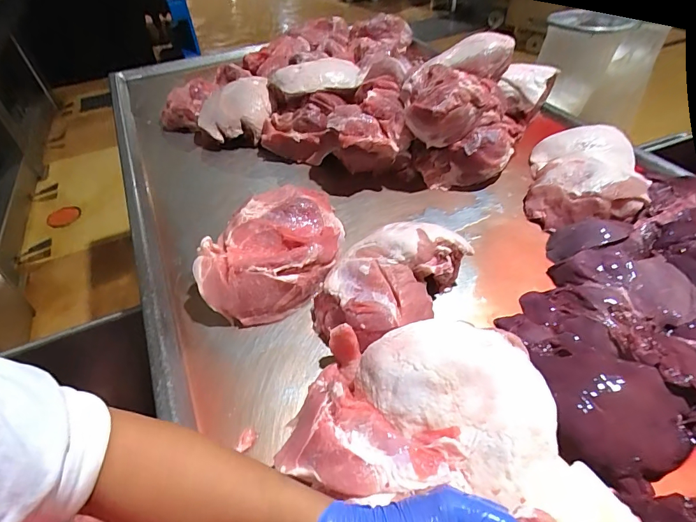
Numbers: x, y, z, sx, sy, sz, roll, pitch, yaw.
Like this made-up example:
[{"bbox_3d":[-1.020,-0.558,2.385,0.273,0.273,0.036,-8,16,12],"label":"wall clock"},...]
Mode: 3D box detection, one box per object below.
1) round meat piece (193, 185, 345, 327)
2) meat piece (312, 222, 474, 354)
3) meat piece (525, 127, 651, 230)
[{"bbox_3d":[-0.130,-0.021,0.727,0.219,0.084,0.293,7,47,10],"label":"round meat piece"},{"bbox_3d":[0.067,0.029,0.639,0.164,0.118,0.239,28,54,26],"label":"meat piece"},{"bbox_3d":[0.501,-0.175,0.823,0.205,0.103,0.287,14,49,16],"label":"meat piece"}]

